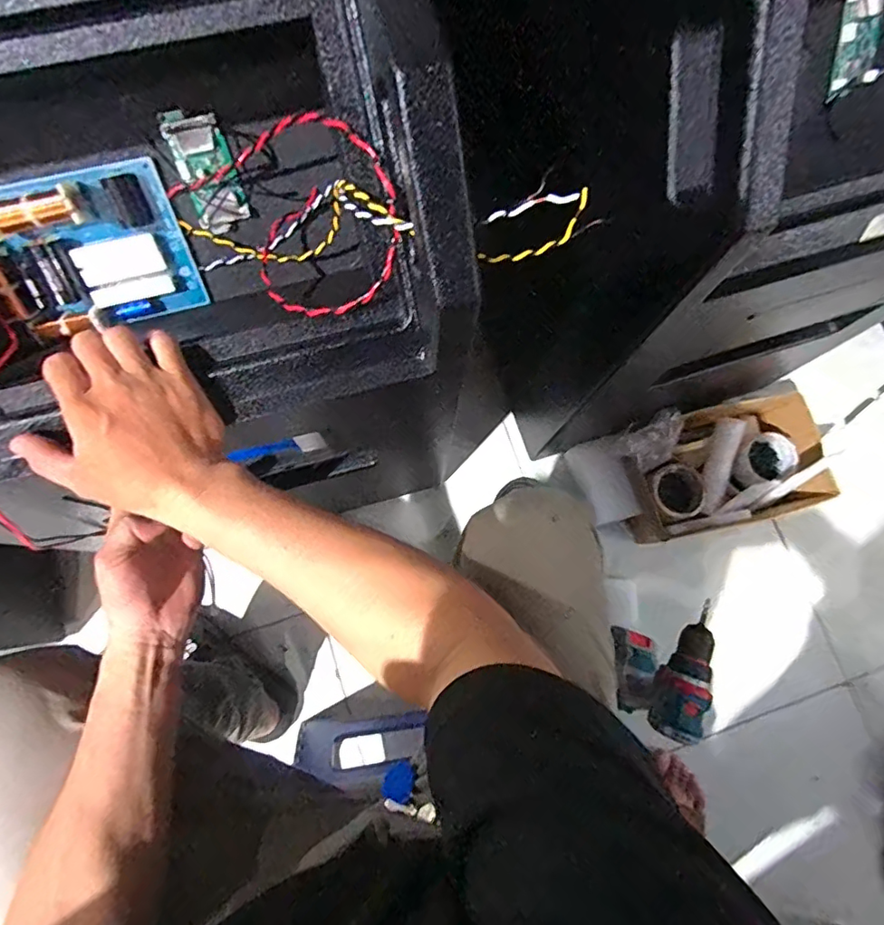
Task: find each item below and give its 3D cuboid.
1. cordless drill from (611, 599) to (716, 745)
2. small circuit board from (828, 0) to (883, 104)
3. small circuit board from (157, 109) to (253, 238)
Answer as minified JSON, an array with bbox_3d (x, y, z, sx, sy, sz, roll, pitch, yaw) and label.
[{"bbox_3d":[0.307,0.296,0.765,0.063,0.209,0.144,19,77,2],"label":"cordless drill"},{"bbox_3d":[0.383,-0.382,0.484,0.044,0.079,0.013,-8,36,7],"label":"small circuit board"},{"bbox_3d":[-0.187,-0.232,0.426,0.043,0.085,0.009,-22,41,-13],"label":"small circuit board"}]

